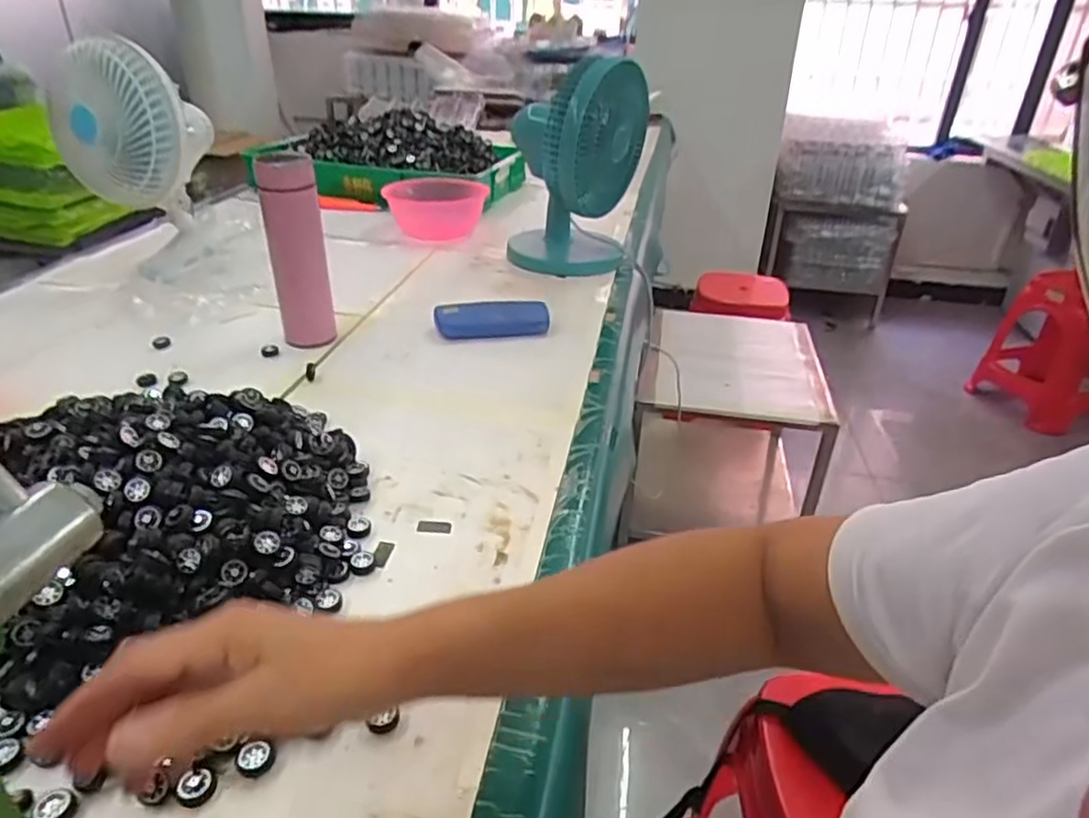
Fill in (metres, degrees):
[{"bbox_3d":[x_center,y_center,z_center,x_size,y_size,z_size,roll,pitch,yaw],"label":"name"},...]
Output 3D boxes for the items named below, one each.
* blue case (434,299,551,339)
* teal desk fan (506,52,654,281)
[{"bbox_3d":[-0.068,-0.119,0.919,0.150,0.038,0.056,-3,32,-12],"label":"blue case"},{"bbox_3d":[0.052,-0.387,1.127,0.200,0.311,0.193,4,30,2],"label":"teal desk fan"}]

